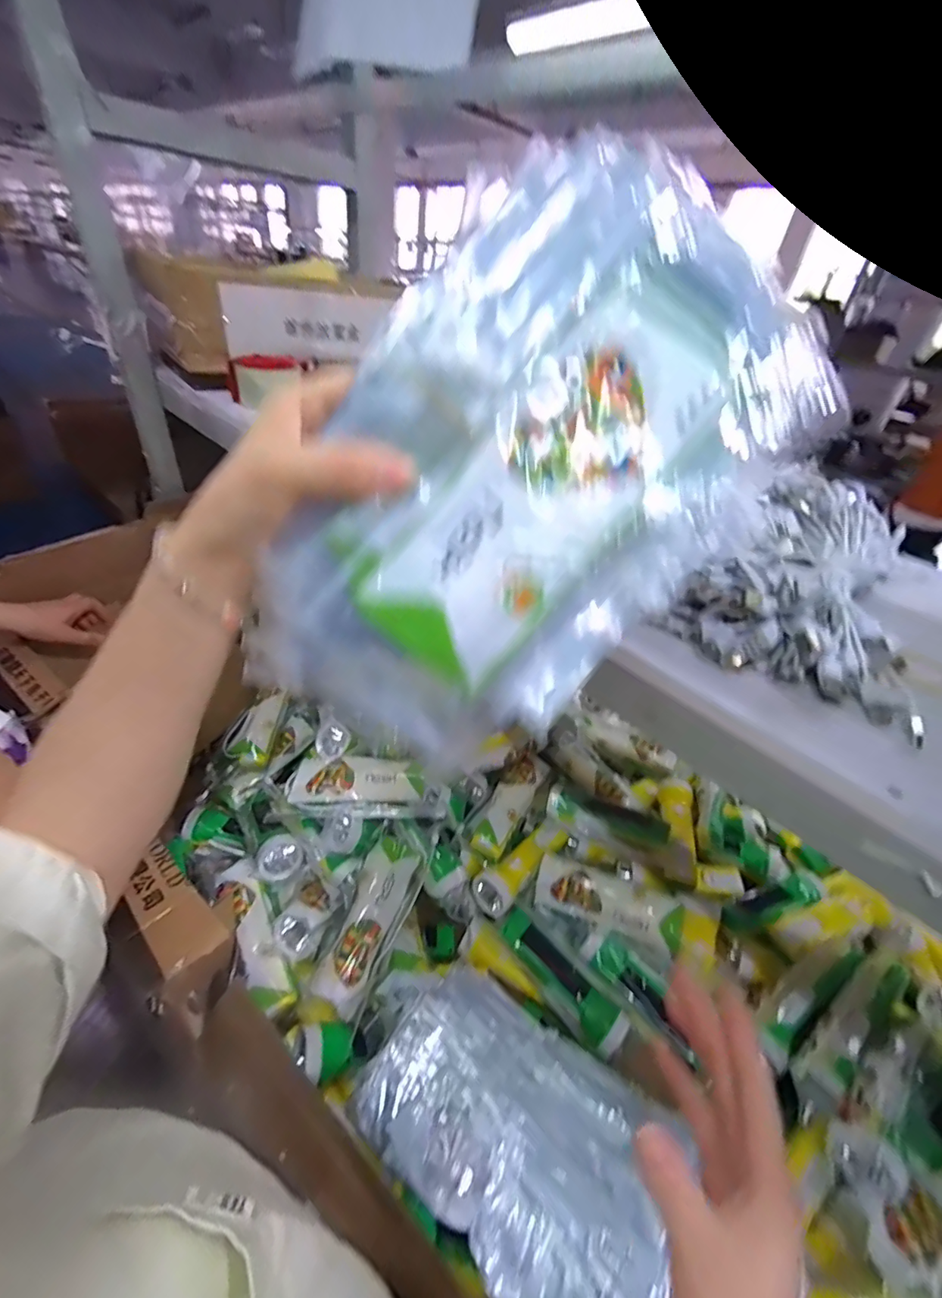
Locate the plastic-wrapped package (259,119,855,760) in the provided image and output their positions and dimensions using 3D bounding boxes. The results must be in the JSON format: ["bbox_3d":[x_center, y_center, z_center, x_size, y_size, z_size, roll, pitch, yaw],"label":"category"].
[{"bbox_3d":[0.019,-0.069,0.237,0.163,0.269,0.075,39,12,-1],"label":"plastic-wrapped package"}]

